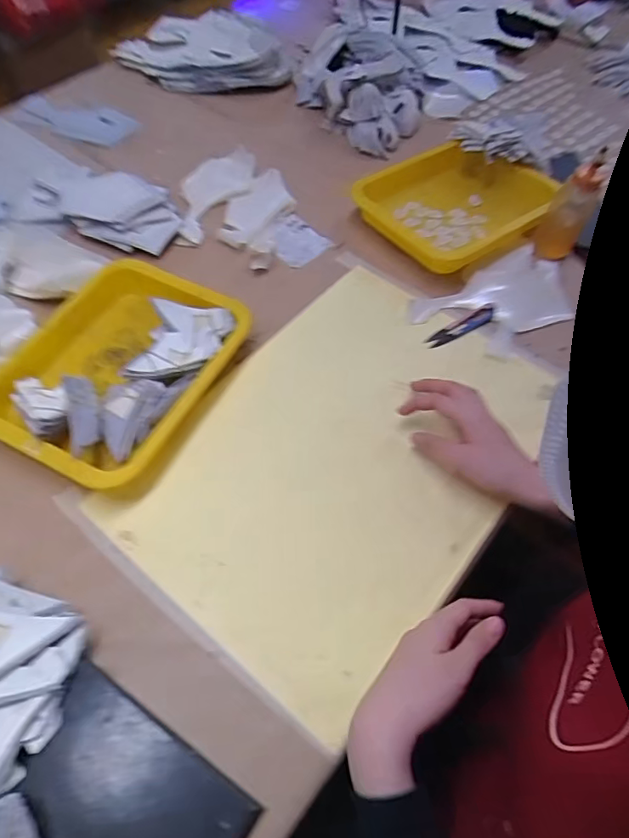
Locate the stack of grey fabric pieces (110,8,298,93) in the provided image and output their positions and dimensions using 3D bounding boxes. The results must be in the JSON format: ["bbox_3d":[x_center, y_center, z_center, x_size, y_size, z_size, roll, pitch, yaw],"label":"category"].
[{"bbox_3d":[-0.199,-0.663,0.958,0.310,0.048,0.228,-6,58,-6],"label":"stack of grey fabric pieces"}]

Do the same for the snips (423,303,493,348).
[{"bbox_3d":[0.174,-0.109,0.630,0.094,0.015,0.021,-26,62,-18],"label":"snips"}]

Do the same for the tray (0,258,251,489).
[{"bbox_3d":[-0.210,-0.056,0.564,0.204,0.053,0.251,23,59,12],"label":"tray"}]

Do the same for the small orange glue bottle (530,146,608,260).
[{"bbox_3d":[0.319,-0.264,0.665,0.053,0.128,0.033,26,59,13],"label":"small orange glue bottle"}]

